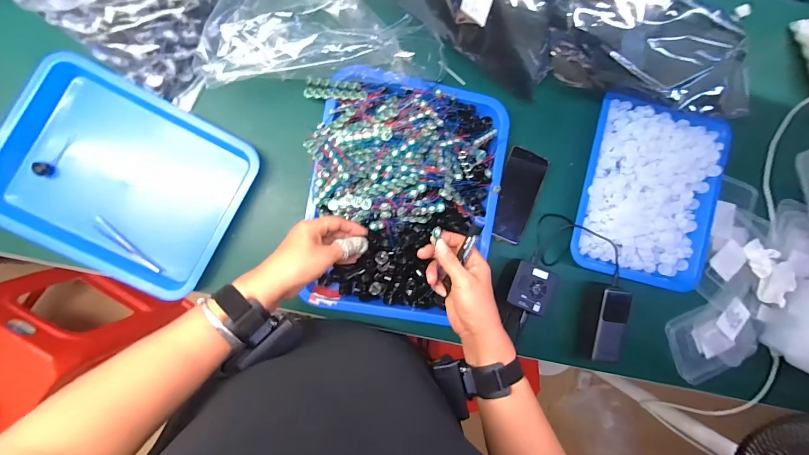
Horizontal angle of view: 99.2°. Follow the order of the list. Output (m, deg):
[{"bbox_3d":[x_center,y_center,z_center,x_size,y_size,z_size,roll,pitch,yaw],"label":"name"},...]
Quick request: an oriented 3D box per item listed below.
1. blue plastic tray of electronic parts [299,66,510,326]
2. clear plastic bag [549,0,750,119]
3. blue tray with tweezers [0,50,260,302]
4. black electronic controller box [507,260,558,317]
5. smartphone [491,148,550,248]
[{"bbox_3d":[0.001,-0.046,0.530,0.305,0.084,0.370,9,90,-7],"label":"blue plastic tray of electronic parts"},{"bbox_3d":[0.418,-0.319,0.576,0.324,0.061,0.222,11,89,-7],"label":"clear plastic bag"},{"bbox_3d":[-0.419,-0.072,0.530,0.334,0.064,0.266,26,88,-7],"label":"blue tray with tweezers"},{"bbox_3d":[0.208,0.098,0.566,0.071,0.027,0.074,22,88,-7],"label":"black electronic controller box"},{"bbox_3d":[0.198,-0.056,0.608,0.070,0.016,0.162,19,87,8],"label":"smartphone"}]

